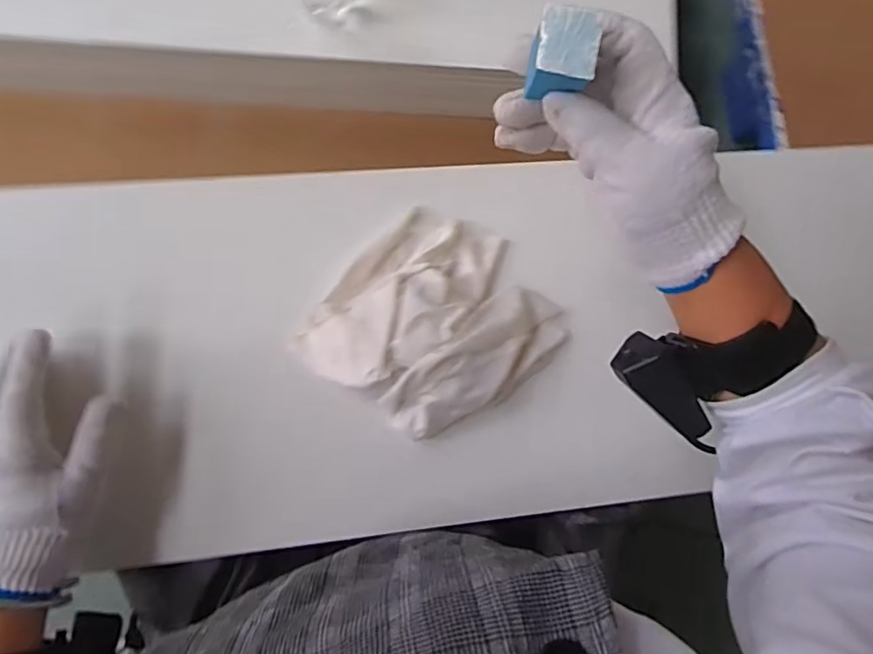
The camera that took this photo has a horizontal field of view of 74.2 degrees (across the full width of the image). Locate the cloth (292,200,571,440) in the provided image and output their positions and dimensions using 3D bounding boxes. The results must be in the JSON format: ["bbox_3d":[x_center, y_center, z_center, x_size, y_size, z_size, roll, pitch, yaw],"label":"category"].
[{"bbox_3d":[0.000,-0.001,0.437,0.153,0.050,0.166,45,82,2],"label":"cloth"}]

